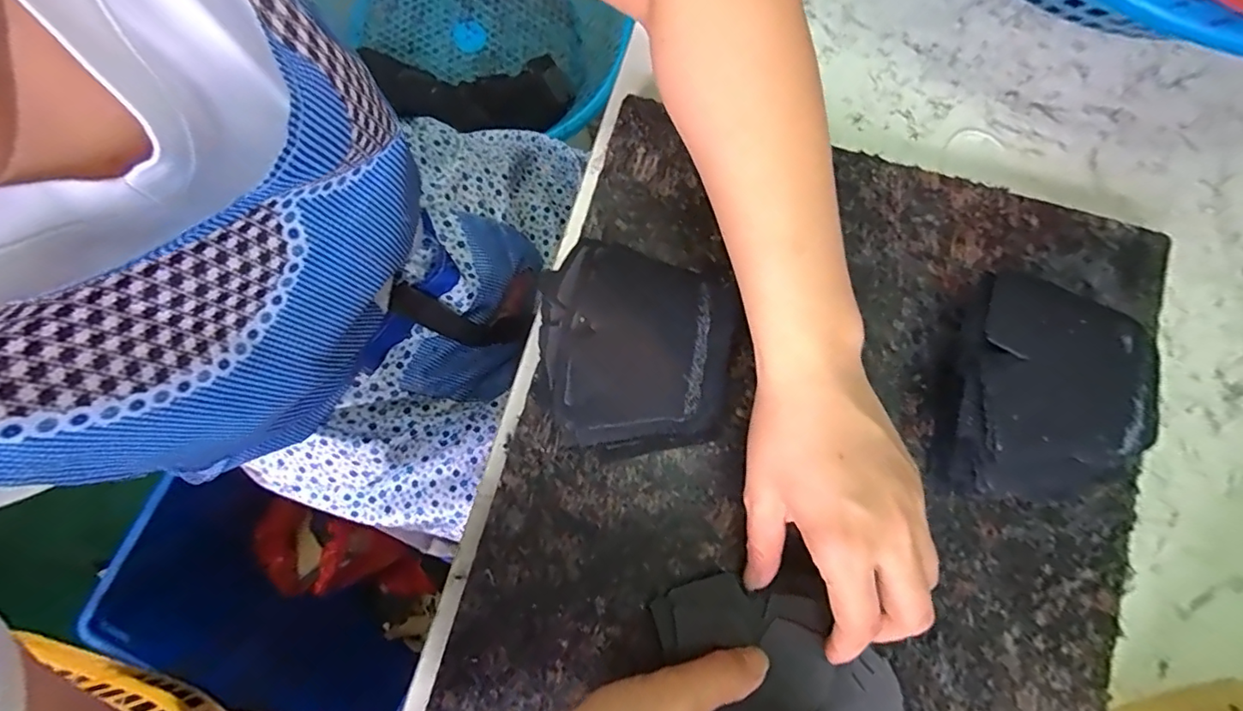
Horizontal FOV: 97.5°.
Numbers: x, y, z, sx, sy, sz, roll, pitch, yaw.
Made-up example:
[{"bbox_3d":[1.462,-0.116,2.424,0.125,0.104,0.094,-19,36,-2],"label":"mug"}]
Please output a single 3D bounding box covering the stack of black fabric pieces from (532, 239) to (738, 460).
[{"bbox_3d":[0.009,-0.005,0.315,0.106,0.046,0.115,-3,80,0],"label":"stack of black fabric pieces"}]

